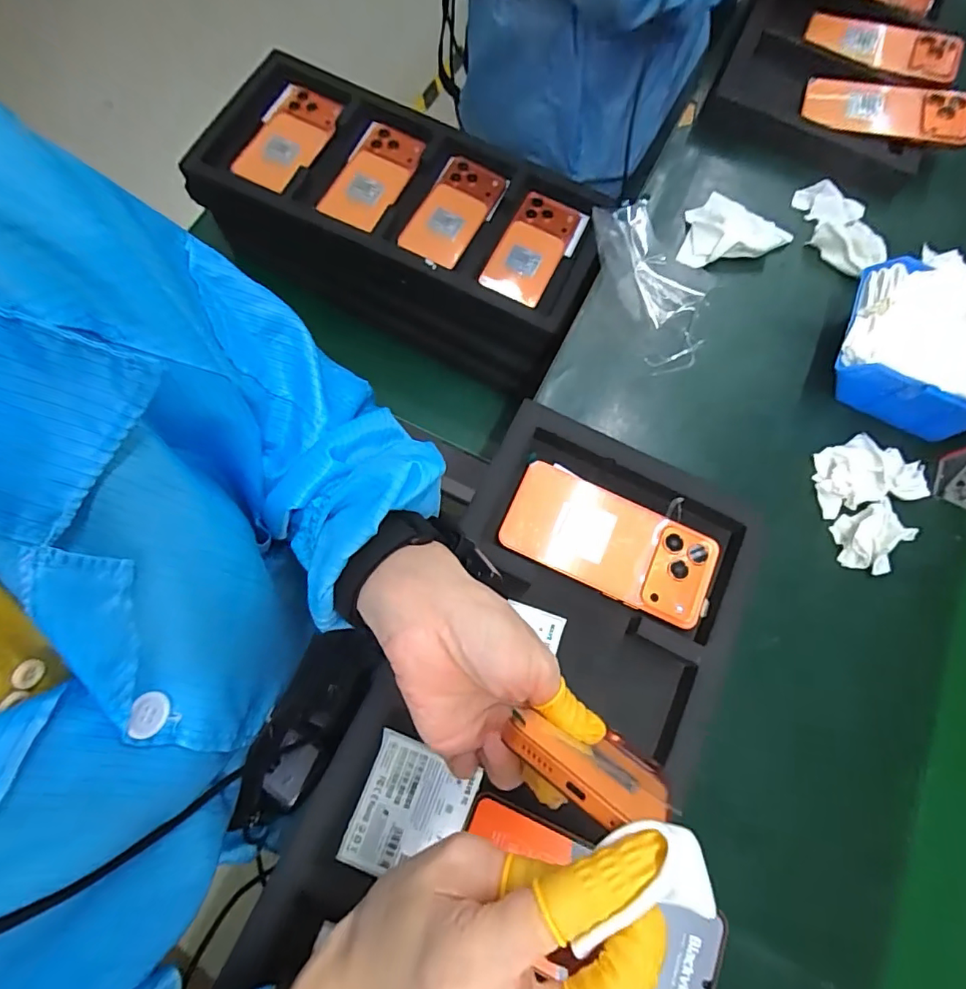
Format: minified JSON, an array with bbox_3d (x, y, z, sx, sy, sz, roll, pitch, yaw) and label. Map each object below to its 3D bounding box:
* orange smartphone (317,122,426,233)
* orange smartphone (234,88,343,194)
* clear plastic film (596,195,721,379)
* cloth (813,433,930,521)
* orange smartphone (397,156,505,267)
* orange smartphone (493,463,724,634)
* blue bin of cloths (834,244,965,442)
[{"bbox_3d":[-0.138,-0.394,0.651,0.075,0.015,0.152,25,74,-3],"label":"orange smartphone"},{"bbox_3d":[-0.243,-0.443,0.651,0.079,0.018,0.150,24,75,-7],"label":"orange smartphone"},{"bbox_3d":[0.171,-0.207,0.500,0.098,0.029,0.170,-23,79,-12],"label":"clear plastic film"},{"bbox_3d":[0.330,-0.018,0.453,0.088,0.022,0.061,-11,77,-9],"label":"cloth"},{"bbox_3d":[-0.038,-0.352,0.649,0.077,0.017,0.164,26,74,1],"label":"orange smartphone"},{"bbox_3d":[0.100,0.038,0.411,0.164,0.006,0.077,26,77,4],"label":"orange smartphone"},{"bbox_3d":[0.390,-0.129,0.461,0.140,0.074,0.130,29,74,2],"label":"blue bin of cloths"}]

